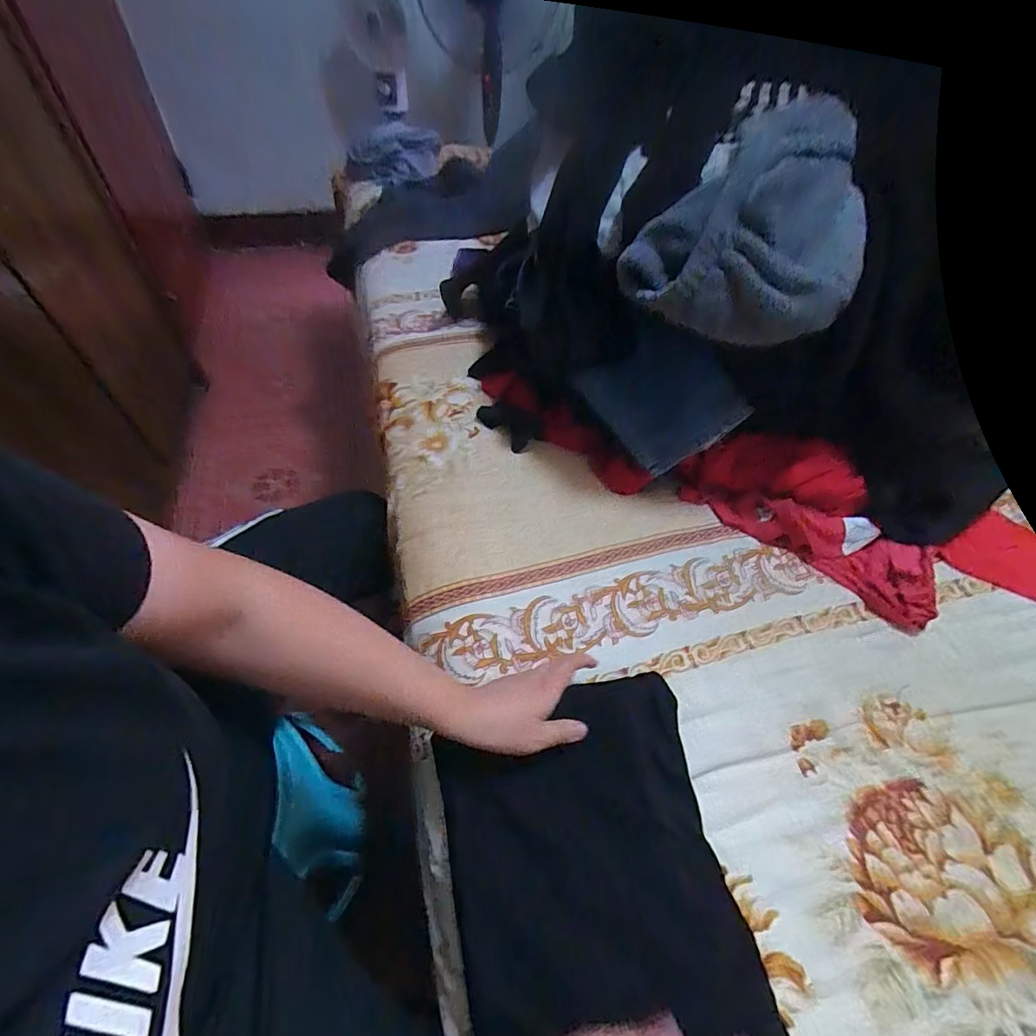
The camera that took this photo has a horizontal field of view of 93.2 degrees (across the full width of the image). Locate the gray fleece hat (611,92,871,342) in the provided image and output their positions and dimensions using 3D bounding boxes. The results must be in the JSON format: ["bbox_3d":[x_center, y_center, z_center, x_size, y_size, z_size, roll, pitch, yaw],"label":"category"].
[{"bbox_3d":[0.257,-0.299,0.507,0.200,0.145,0.233,40,59,22],"label":"gray fleece hat"}]

